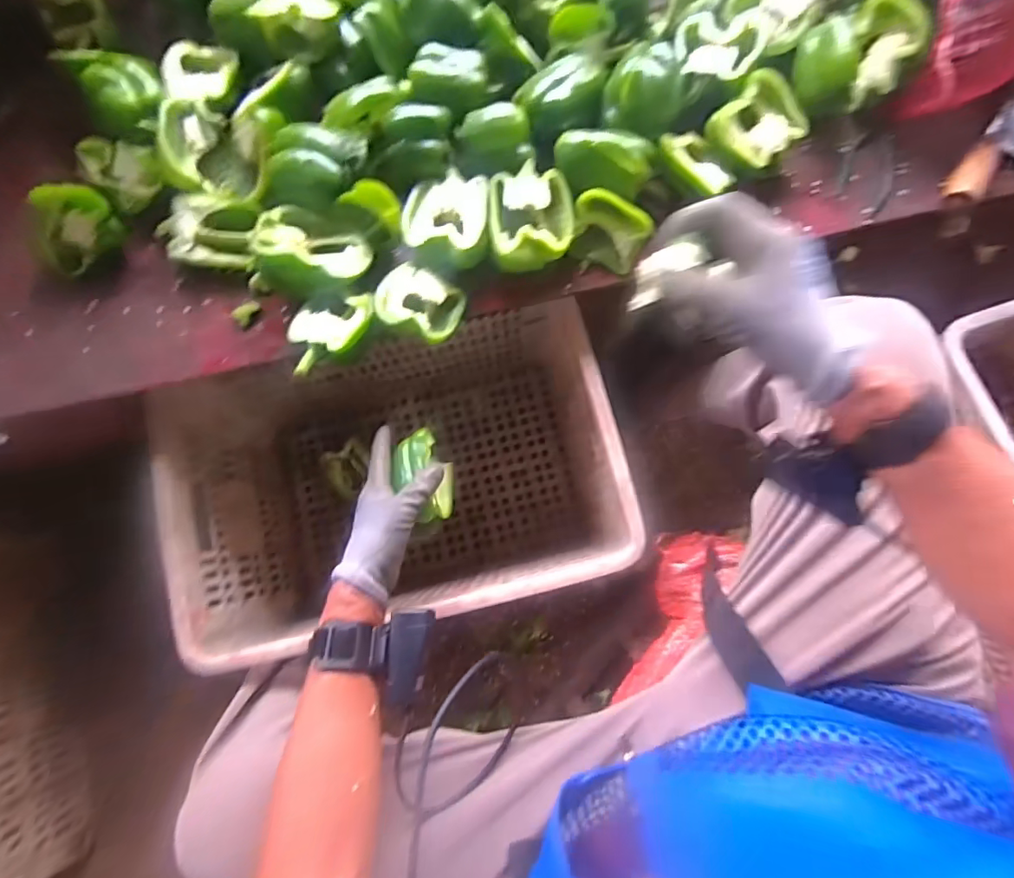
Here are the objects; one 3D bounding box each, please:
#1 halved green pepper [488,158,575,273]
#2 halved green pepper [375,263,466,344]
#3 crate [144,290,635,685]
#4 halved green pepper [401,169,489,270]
[{"bbox_3d":[0.026,-0.238,0.549,0.088,0.031,0.104,-6,78,0],"label":"halved green pepper"},{"bbox_3d":[-0.095,-0.133,0.532,0.084,0.040,0.079,27,62,-19],"label":"halved green pepper"},{"bbox_3d":[-0.150,0.063,0.746,0.539,0.335,0.378,-11,78,-1],"label":"crate"},{"bbox_3d":[-0.064,-0.231,0.545,0.088,0.045,0.108,-1,78,1],"label":"halved green pepper"}]

